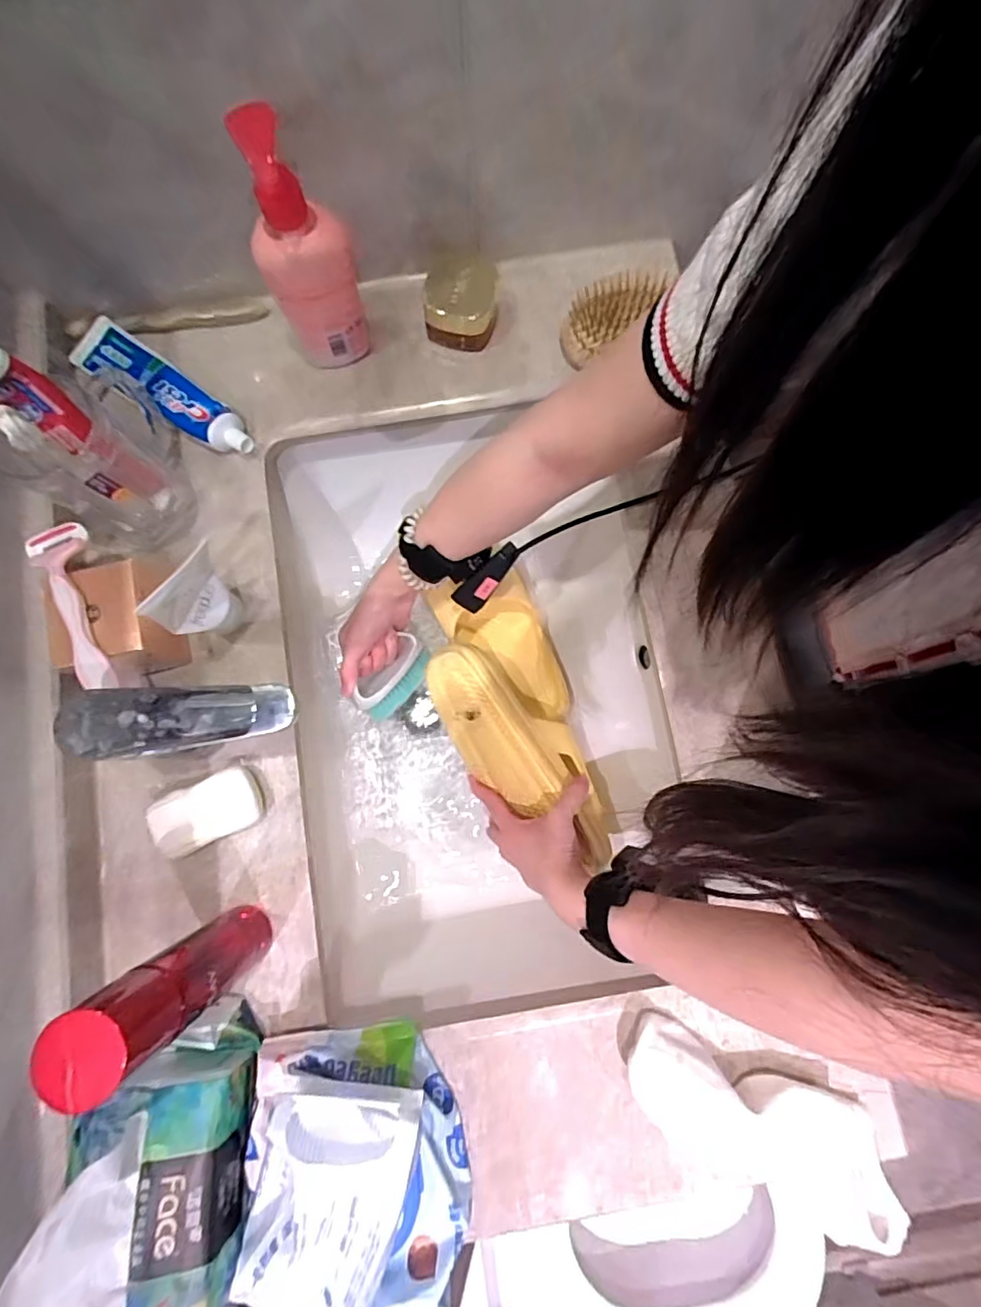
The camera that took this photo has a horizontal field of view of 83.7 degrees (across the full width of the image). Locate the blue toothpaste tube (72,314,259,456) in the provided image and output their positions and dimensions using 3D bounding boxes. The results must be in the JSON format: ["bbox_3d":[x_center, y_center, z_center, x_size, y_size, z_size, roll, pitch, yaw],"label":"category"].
[{"bbox_3d":[-0.290,-0.240,0.486,0.199,0.028,0.048,34,81,6],"label":"blue toothpaste tube"}]

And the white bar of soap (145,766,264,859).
[{"bbox_3d":[-0.221,0.124,0.433,0.081,0.026,0.047,-22,80,-4],"label":"white bar of soap"}]

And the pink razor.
[{"bbox_3d":[-0.298,-0.039,0.398,0.043,0.016,0.135,-30,81,-6],"label":"pink razor"}]

